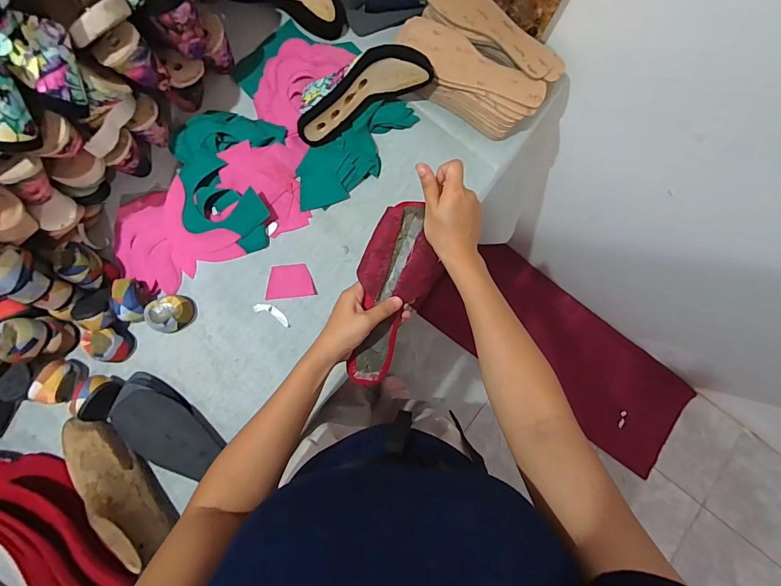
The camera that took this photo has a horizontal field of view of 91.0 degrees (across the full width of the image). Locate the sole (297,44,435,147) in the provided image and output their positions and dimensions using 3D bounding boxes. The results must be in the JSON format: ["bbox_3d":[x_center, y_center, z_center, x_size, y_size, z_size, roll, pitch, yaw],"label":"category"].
[{"bbox_3d":[-0.051,-0.323,0.607,0.222,0.088,0.077,-25,83,-6],"label":"sole"}]

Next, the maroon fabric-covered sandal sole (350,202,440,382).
[{"bbox_3d":[0.002,0.006,0.466,0.087,0.022,0.224,13,101,-1],"label":"maroon fabric-covered sandal sole"}]

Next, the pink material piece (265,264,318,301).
[{"bbox_3d":[-0.160,-0.019,0.613,0.077,0.005,0.053,-5,82,-3],"label":"pink material piece"}]

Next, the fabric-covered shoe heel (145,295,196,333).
[{"bbox_3d":[-0.332,0.031,0.578,0.054,0.039,0.055,0,81,-3],"label":"fabric-covered shoe heel"}]

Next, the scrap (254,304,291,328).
[{"bbox_3d":[-0.184,0.032,0.603,0.064,0.004,0.019,25,81,1],"label":"scrap"}]

